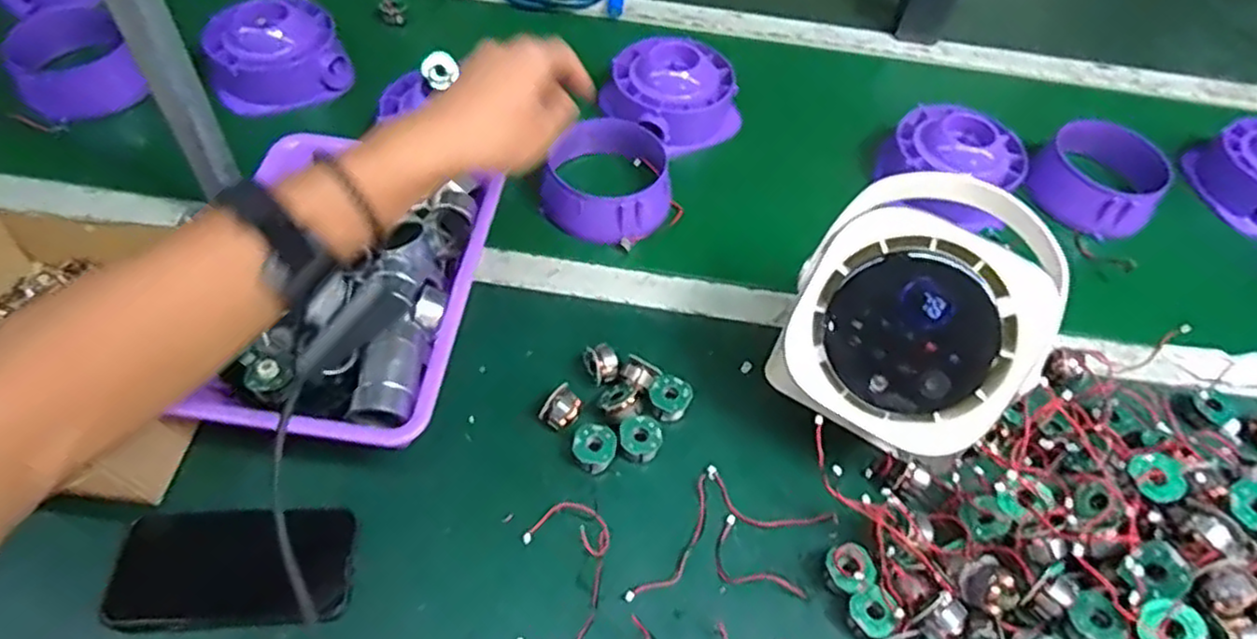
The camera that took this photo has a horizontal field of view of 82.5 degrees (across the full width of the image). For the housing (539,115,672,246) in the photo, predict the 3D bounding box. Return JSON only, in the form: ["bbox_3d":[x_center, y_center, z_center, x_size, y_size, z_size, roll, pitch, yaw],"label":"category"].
[{"bbox_3d":[-0.020,-0.138,0.691,0.120,0.039,0.127,6,55,-1],"label":"housing"}]

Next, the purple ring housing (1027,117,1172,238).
[{"bbox_3d":[0.481,-0.146,0.734,0.122,0.062,0.102,33,59,17],"label":"purple ring housing"}]

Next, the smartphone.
[{"bbox_3d":[-0.254,0.160,0.464,0.143,0.016,0.070,-2,56,-6],"label":"smartphone"}]

